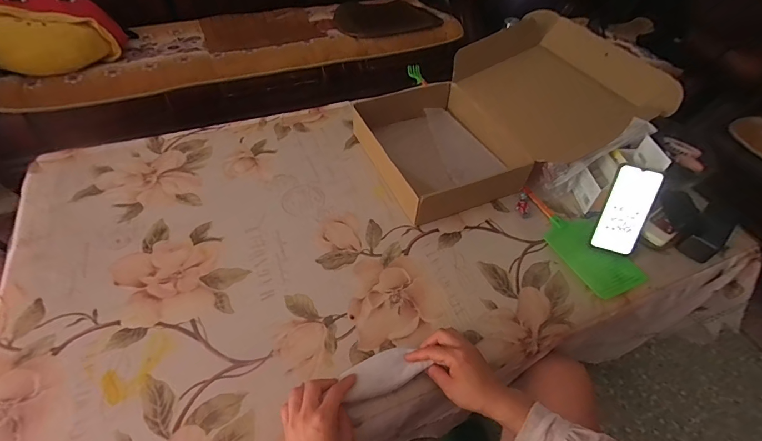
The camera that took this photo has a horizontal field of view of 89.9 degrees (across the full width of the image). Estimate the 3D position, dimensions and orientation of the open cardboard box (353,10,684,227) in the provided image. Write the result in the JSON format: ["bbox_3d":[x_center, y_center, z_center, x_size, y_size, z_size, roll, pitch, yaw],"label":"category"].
[{"bbox_3d":[0.243,-0.249,0.827,0.529,0.194,0.358,-18,52,-18],"label":"open cardboard box"}]

